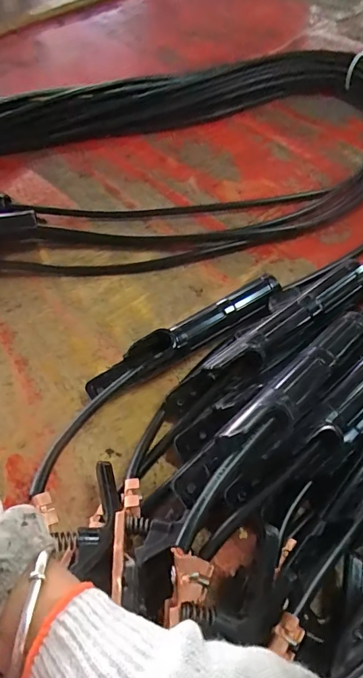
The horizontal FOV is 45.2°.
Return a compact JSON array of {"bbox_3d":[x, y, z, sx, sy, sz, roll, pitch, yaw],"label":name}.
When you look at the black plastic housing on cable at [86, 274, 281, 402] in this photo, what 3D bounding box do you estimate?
[{"bbox_3d":[0.007,-0.001,0.380,0.190,0.034,0.028,-29,60,-14],"label":"black plastic housing on cable"}]

